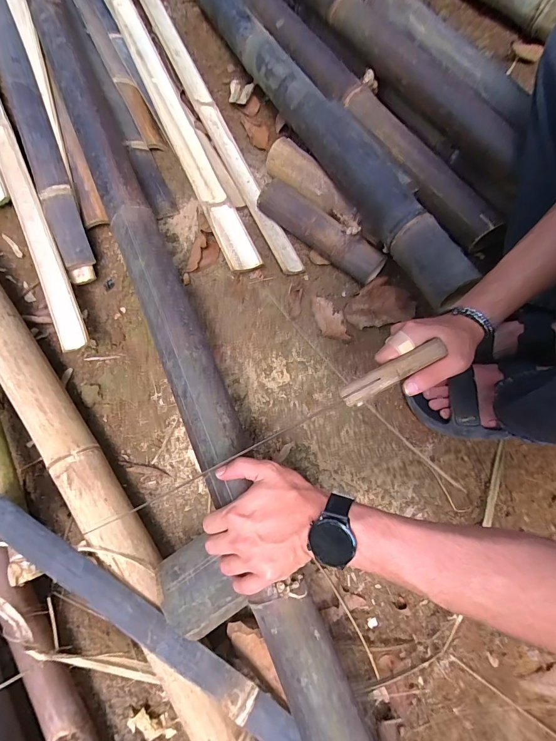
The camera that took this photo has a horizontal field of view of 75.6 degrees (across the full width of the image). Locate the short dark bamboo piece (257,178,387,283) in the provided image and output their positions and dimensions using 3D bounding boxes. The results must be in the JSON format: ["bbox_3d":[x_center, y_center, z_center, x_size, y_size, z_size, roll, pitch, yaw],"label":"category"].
[{"bbox_3d":[0.073,-0.237,0.610,0.232,0.057,0.059,36,77,8],"label":"short dark bamboo piece"}]

